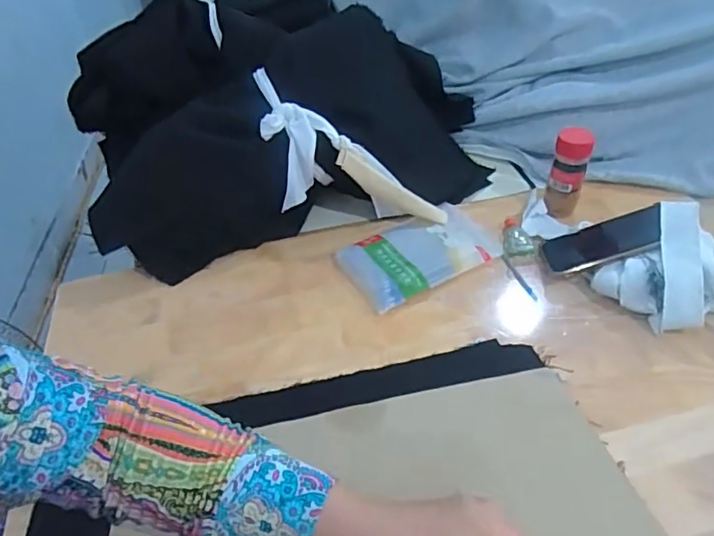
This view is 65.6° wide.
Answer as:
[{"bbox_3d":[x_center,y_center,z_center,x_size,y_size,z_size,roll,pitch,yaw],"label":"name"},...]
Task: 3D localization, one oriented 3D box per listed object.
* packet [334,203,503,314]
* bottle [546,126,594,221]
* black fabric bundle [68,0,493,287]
[{"bbox_3d":[0.074,-0.018,0.656,0.175,0.019,0.105,-24,47,-20],"label":"packet"},{"bbox_3d":[0.255,-0.112,0.674,0.040,0.107,0.036,17,47,21],"label":"bottle"},{"bbox_3d":[-0.110,-0.224,0.773,0.494,0.186,0.444,-19,45,-16],"label":"black fabric bundle"}]

